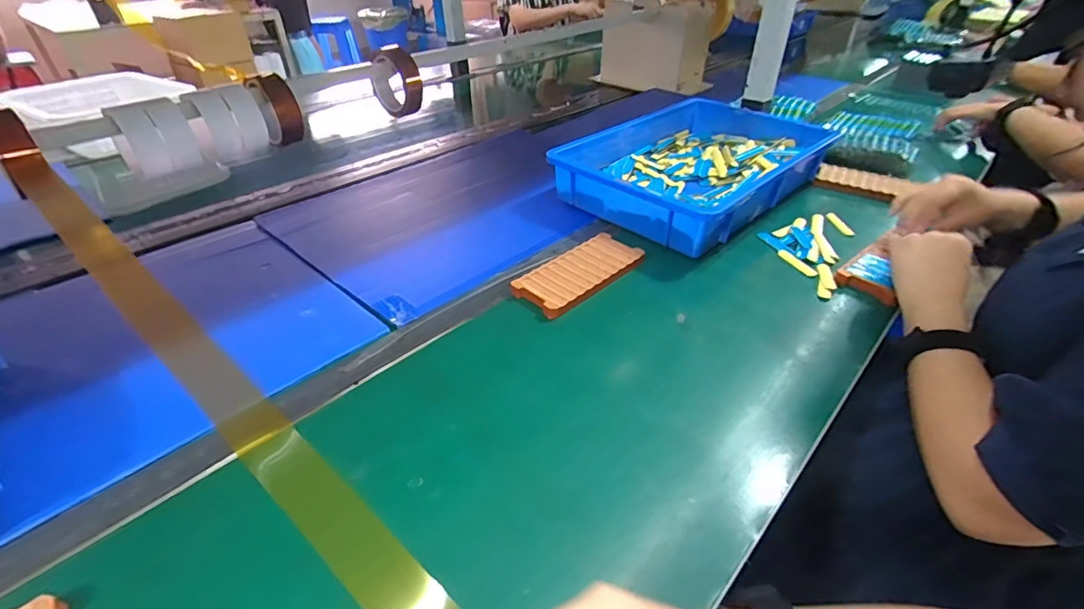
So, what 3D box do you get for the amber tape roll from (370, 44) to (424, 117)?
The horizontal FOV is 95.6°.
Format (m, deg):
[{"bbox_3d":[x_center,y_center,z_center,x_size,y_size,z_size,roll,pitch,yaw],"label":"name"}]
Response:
[{"bbox_3d":[-0.234,-0.357,0.787,0.037,0.096,0.103,-30,46,-33],"label":"amber tape roll"}]

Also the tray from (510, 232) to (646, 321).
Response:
[{"bbox_3d":[0.050,-0.043,0.619,0.173,0.012,0.078,-31,47,-34],"label":"tray"}]

